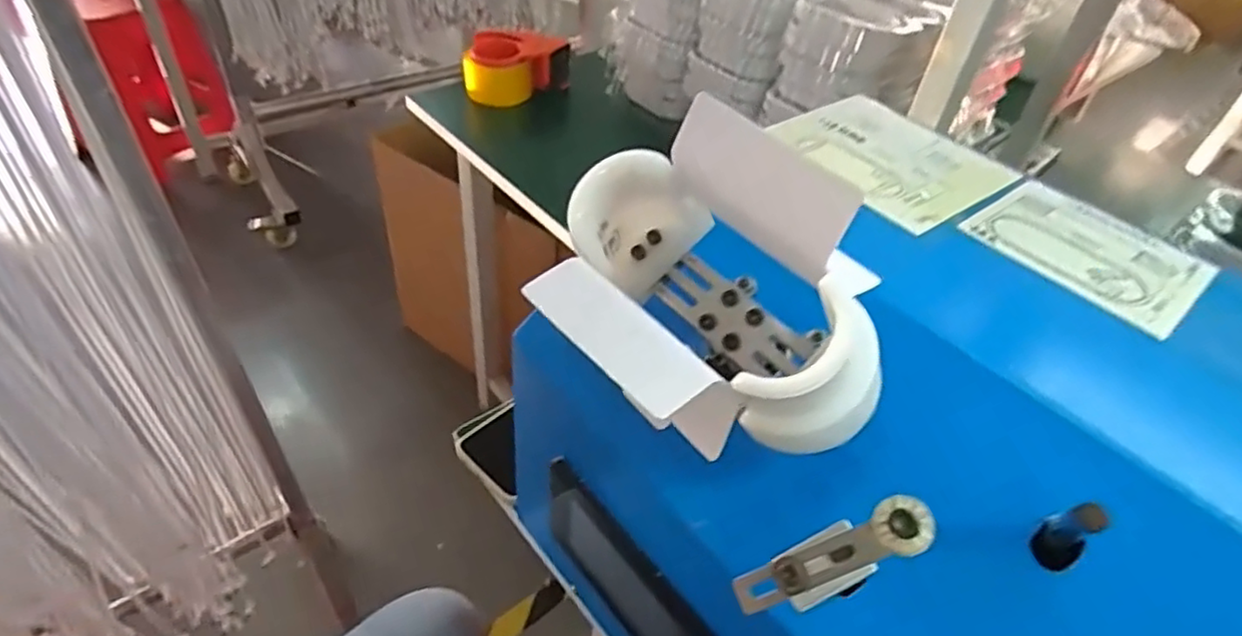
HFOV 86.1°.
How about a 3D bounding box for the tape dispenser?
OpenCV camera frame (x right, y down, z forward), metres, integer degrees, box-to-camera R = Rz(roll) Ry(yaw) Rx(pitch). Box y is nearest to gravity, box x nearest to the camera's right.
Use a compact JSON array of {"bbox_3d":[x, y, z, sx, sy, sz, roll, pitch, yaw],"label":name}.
[{"bbox_3d":[-0.168,-0.387,1.044,0.139,0.095,0.117,14,43,9],"label":"tape dispenser"}]

